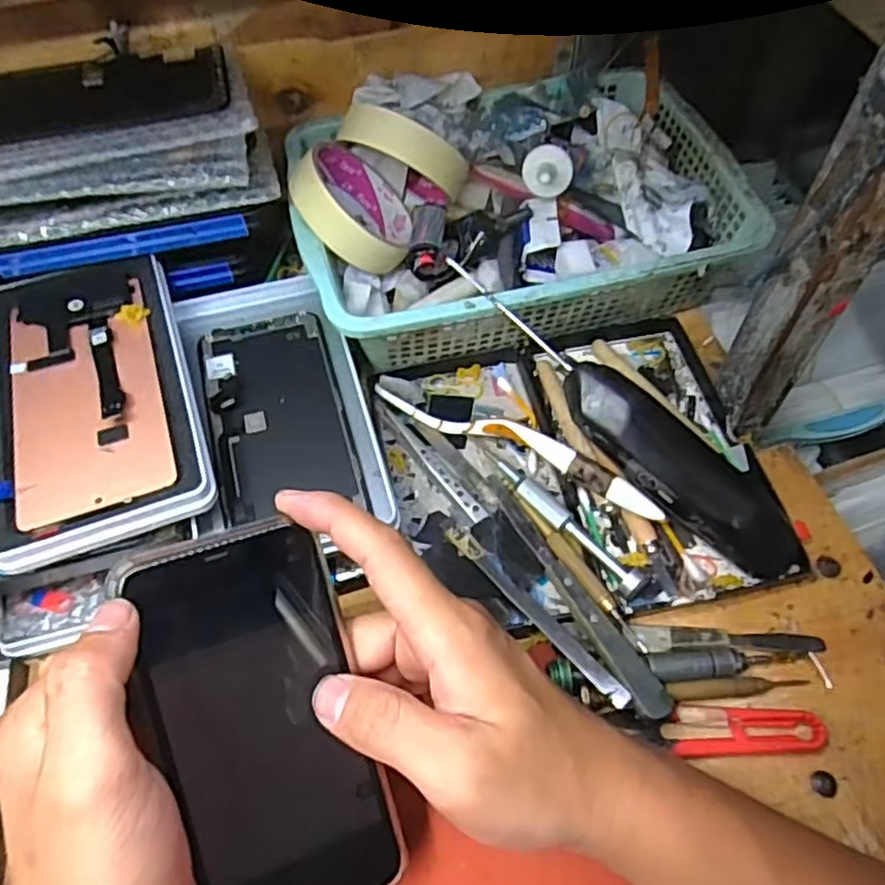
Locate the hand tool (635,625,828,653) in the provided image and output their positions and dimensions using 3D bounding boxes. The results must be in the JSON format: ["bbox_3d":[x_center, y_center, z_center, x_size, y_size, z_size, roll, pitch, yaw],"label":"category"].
[{"bbox_3d":[0.142,0.098,0.343,0.093,0.010,0.012,3,61,0],"label":"hand tool"}]

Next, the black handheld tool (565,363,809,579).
[{"bbox_3d":[0.126,0.014,0.362,0.149,0.030,0.044,41,67,2],"label":"black handheld tool"}]

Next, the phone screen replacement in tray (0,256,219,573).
[{"bbox_3d":[-0.185,-0.027,0.363,0.101,0.010,0.178,-17,59,-12],"label":"phone screen replacement in tray"}]

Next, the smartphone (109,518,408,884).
[{"bbox_3d":[-0.066,0.108,0.262,0.072,0.007,0.149,-16,90,-20],"label":"smartphone"}]

